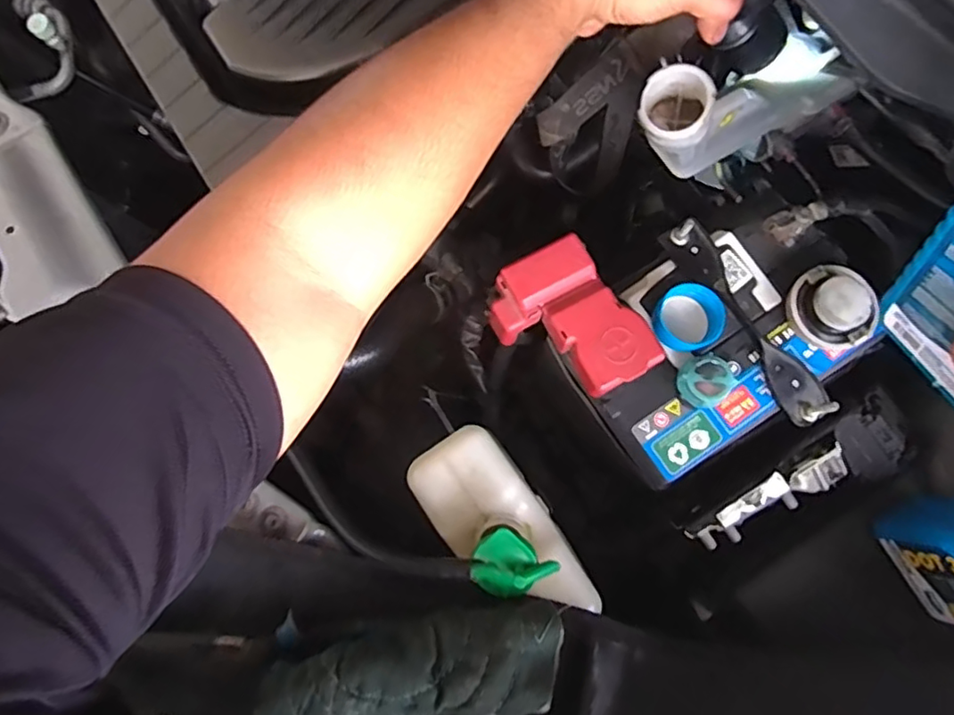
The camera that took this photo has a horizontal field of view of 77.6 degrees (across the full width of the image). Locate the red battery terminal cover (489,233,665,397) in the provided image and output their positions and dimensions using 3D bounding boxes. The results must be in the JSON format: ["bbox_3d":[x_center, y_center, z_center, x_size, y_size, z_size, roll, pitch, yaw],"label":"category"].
[{"bbox_3d":[0.057,-0.019,0.371,0.069,0.041,0.097,-36,81,-5],"label":"red battery terminal cover"}]

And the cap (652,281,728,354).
[{"bbox_3d":[0.132,-0.023,0.372,0.041,0.021,0.040,0,79,1],"label":"cap"}]

